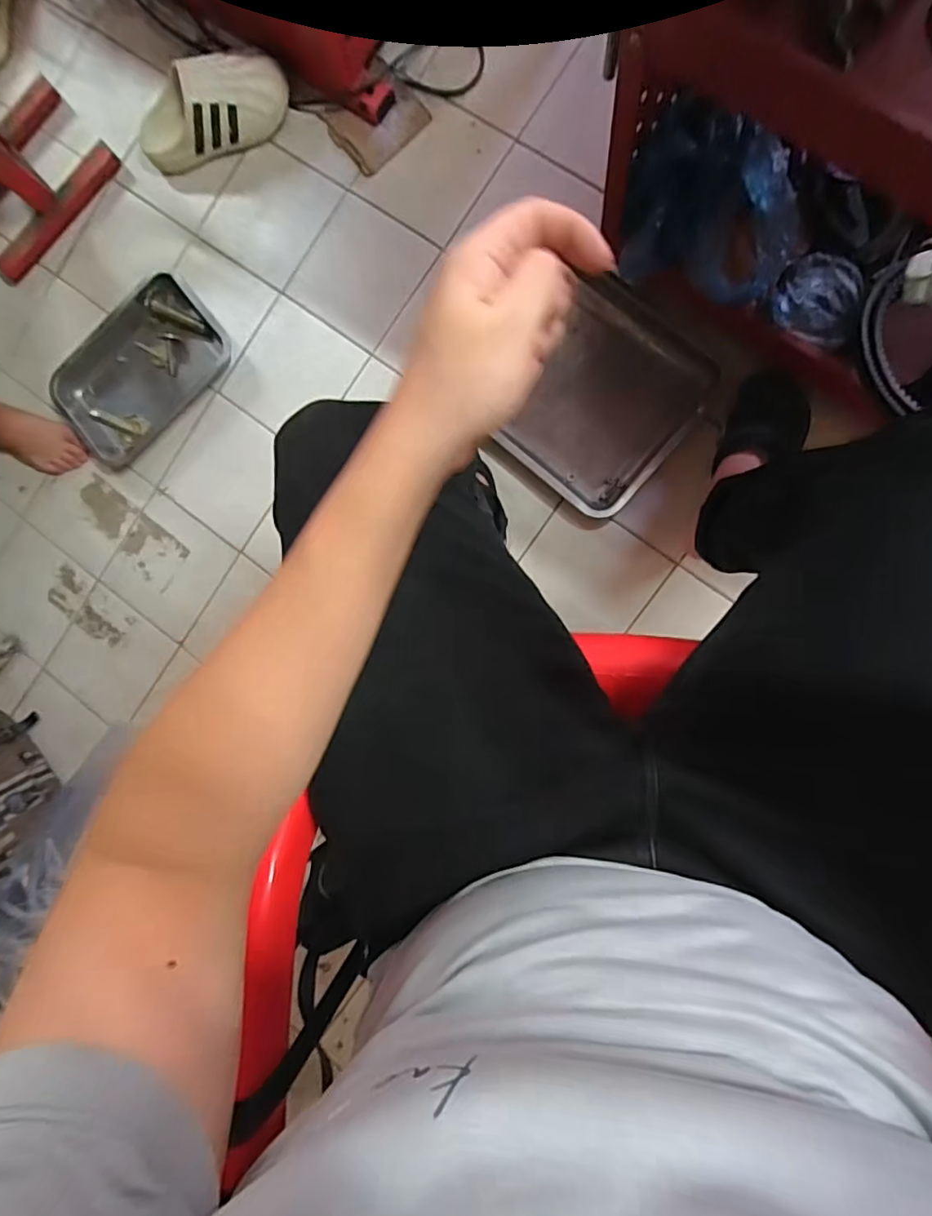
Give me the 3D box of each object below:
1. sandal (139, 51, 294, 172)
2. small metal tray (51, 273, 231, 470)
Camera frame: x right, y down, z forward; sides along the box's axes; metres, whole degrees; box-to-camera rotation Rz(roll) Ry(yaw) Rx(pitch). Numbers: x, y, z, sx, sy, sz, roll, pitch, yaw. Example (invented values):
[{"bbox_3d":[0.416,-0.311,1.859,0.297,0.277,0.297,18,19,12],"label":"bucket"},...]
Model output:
[{"bbox_3d":[-0.408,-0.791,0.867,0.255,0.095,0.096,-15,88,8],"label":"sandal"},{"bbox_3d":[-0.549,-0.399,0.924,0.309,0.037,0.193,-39,85,7],"label":"small metal tray"}]

